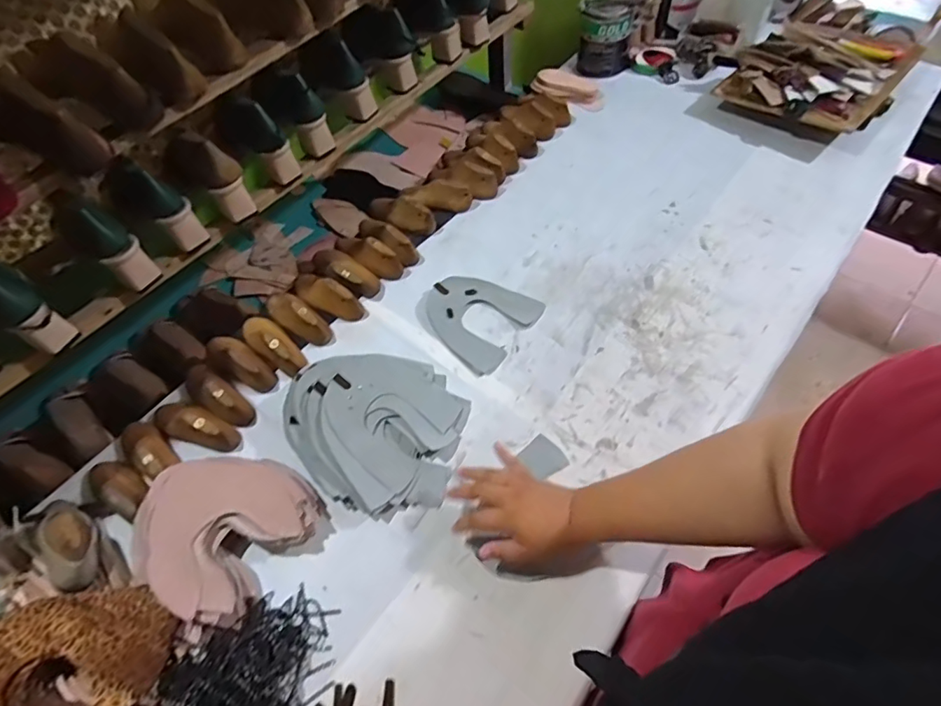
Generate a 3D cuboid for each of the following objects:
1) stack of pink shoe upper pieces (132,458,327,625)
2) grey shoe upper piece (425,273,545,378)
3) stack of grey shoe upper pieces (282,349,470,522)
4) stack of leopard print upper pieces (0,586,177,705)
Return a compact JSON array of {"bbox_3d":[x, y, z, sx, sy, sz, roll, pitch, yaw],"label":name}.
[{"bbox_3d":[-0.300,0.205,0.637,0.185,0.061,0.190,31,65,21],"label":"stack of pink shoe upper pieces"},{"bbox_3d":[0.007,-0.058,0.820,0.166,0.008,0.158,31,63,21],"label":"grey shoe upper piece"},{"bbox_3d":[-0.131,0.088,0.701,0.236,0.061,0.221,15,60,13],"label":"stack of grey shoe upper pieces"},{"bbox_3d":[-0.413,0.345,0.543,0.179,0.079,0.186,8,58,11],"label":"stack of leopard print upper pieces"}]

